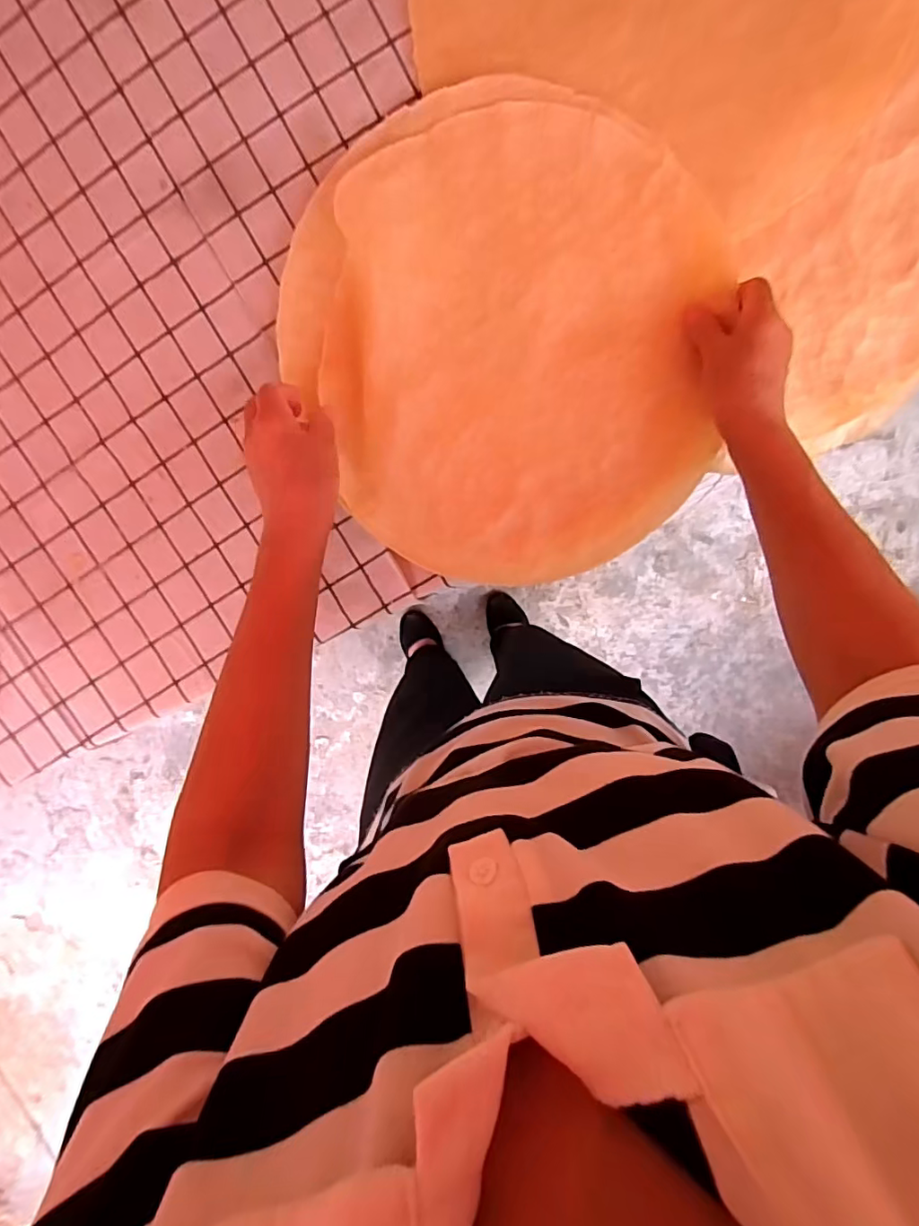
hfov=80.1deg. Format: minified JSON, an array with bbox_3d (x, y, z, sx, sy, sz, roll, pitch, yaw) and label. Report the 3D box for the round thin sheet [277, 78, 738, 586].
[{"bbox_3d":[0.030,-0.209,0.439,0.331,0.025,0.356,0,101,2],"label":"round thin sheet"}]

